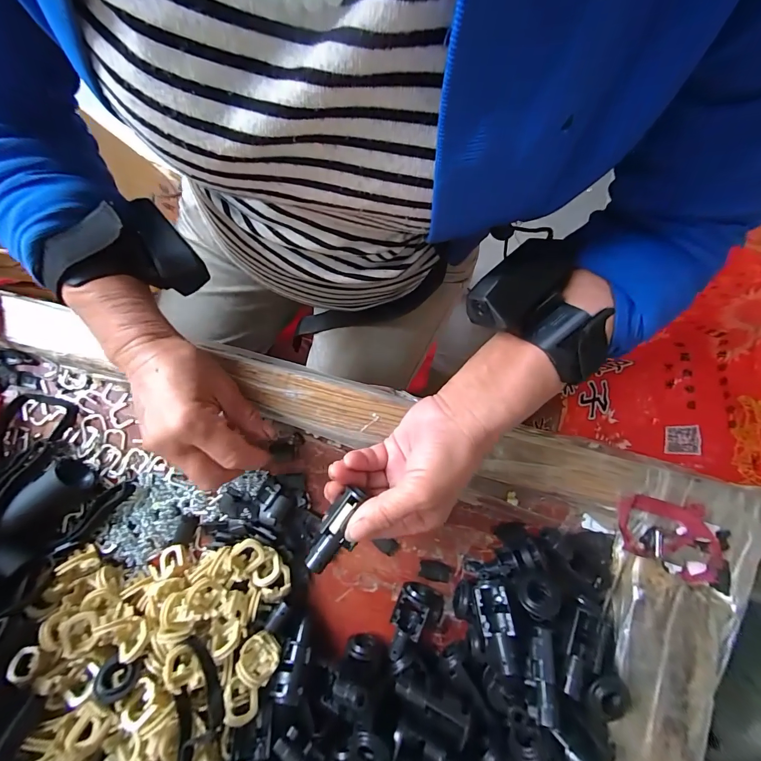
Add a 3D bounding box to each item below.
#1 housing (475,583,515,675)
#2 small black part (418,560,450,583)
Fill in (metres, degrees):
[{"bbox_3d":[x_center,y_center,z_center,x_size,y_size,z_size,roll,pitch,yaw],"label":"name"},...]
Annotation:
[{"bbox_3d":[0.080,0.169,0.242,0.019,0.018,0.050,-5,56,0],"label":"housing"},{"bbox_3d":[0.043,0.151,0.278,0.024,0.005,0.013,13,83,2],"label":"small black part"}]

